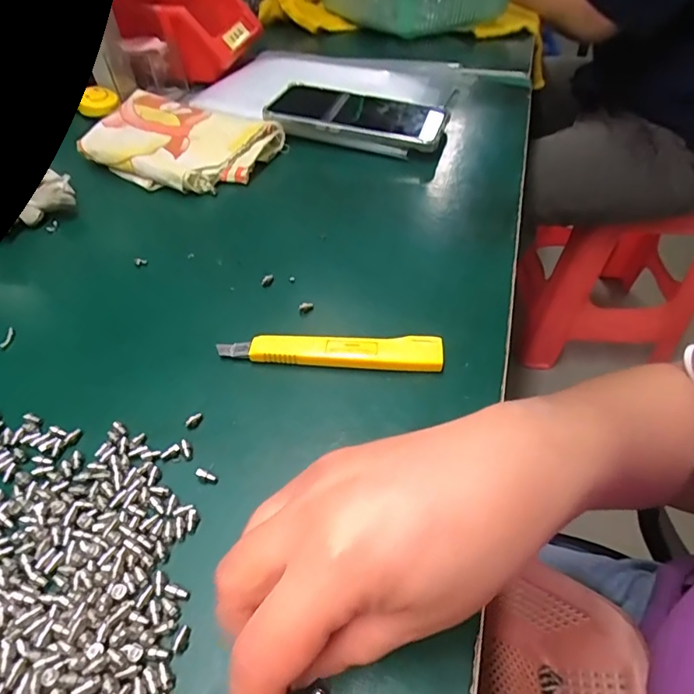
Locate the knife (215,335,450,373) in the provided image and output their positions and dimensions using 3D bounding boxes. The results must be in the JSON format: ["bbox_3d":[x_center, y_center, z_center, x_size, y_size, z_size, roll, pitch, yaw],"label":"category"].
[{"bbox_3d":[-0.010,0.002,0.291,0.131,0.014,0.020,3,49,5],"label":"knife"}]

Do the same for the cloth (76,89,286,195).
[{"bbox_3d":[-0.152,-0.188,0.446,0.157,0.033,0.112,19,52,18],"label":"cloth"}]

